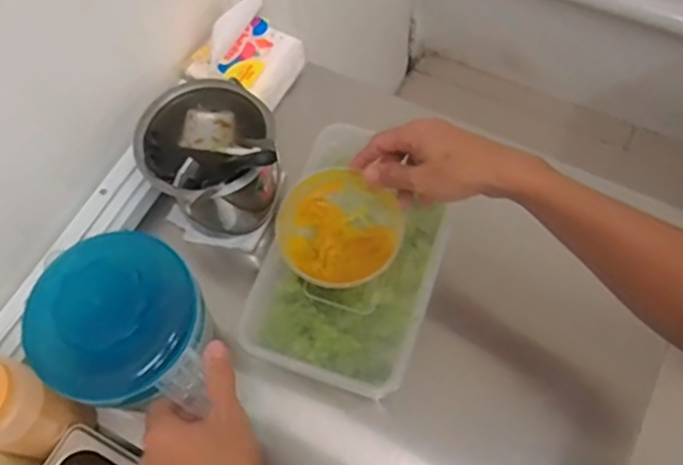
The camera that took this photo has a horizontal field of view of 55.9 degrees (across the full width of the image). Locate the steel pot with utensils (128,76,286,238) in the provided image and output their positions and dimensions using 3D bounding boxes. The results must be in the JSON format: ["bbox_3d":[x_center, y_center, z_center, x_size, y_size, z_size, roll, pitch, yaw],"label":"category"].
[{"bbox_3d":[-0.130,-0.072,0.658,0.122,0.115,0.121,0,64,1],"label":"steel pot with utensils"}]

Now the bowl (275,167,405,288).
[{"bbox_3d":[-0.007,0.000,0.594,0.113,0.037,0.106,0,64,1],"label":"bowl"}]

